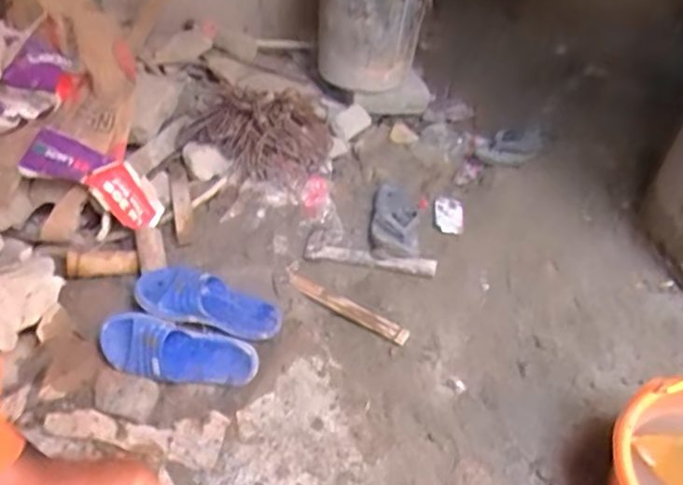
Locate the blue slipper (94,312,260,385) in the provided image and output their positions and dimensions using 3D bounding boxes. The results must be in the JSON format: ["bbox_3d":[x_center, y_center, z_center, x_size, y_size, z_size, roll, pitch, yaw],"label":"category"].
[{"bbox_3d":[-0.304,0.201,1.153,0.289,0.099,0.101,6,50,4],"label":"blue slipper"}]

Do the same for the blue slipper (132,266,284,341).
[{"bbox_3d":[-0.258,0.120,1.211,0.286,0.060,0.120,18,47,-5],"label":"blue slipper"}]

